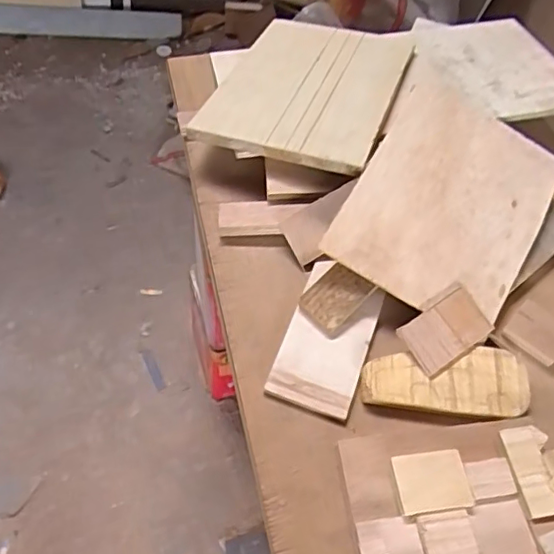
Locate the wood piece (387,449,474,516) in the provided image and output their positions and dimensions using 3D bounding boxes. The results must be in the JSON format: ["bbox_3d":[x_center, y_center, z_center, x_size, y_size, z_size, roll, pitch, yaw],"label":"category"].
[{"bbox_3d":[0.141,0.190,0.522,0.067,0.016,0.052,-4,57,-9],"label":"wood piece"}]

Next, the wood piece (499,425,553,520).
[{"bbox_3d":[0.236,0.180,0.526,0.032,0.004,0.080,-10,62,-6],"label":"wood piece"}]

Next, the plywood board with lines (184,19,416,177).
[{"bbox_3d":[0.049,-0.270,0.784,0.236,0.022,0.323,17,52,16],"label":"plywood board with lines"}]

